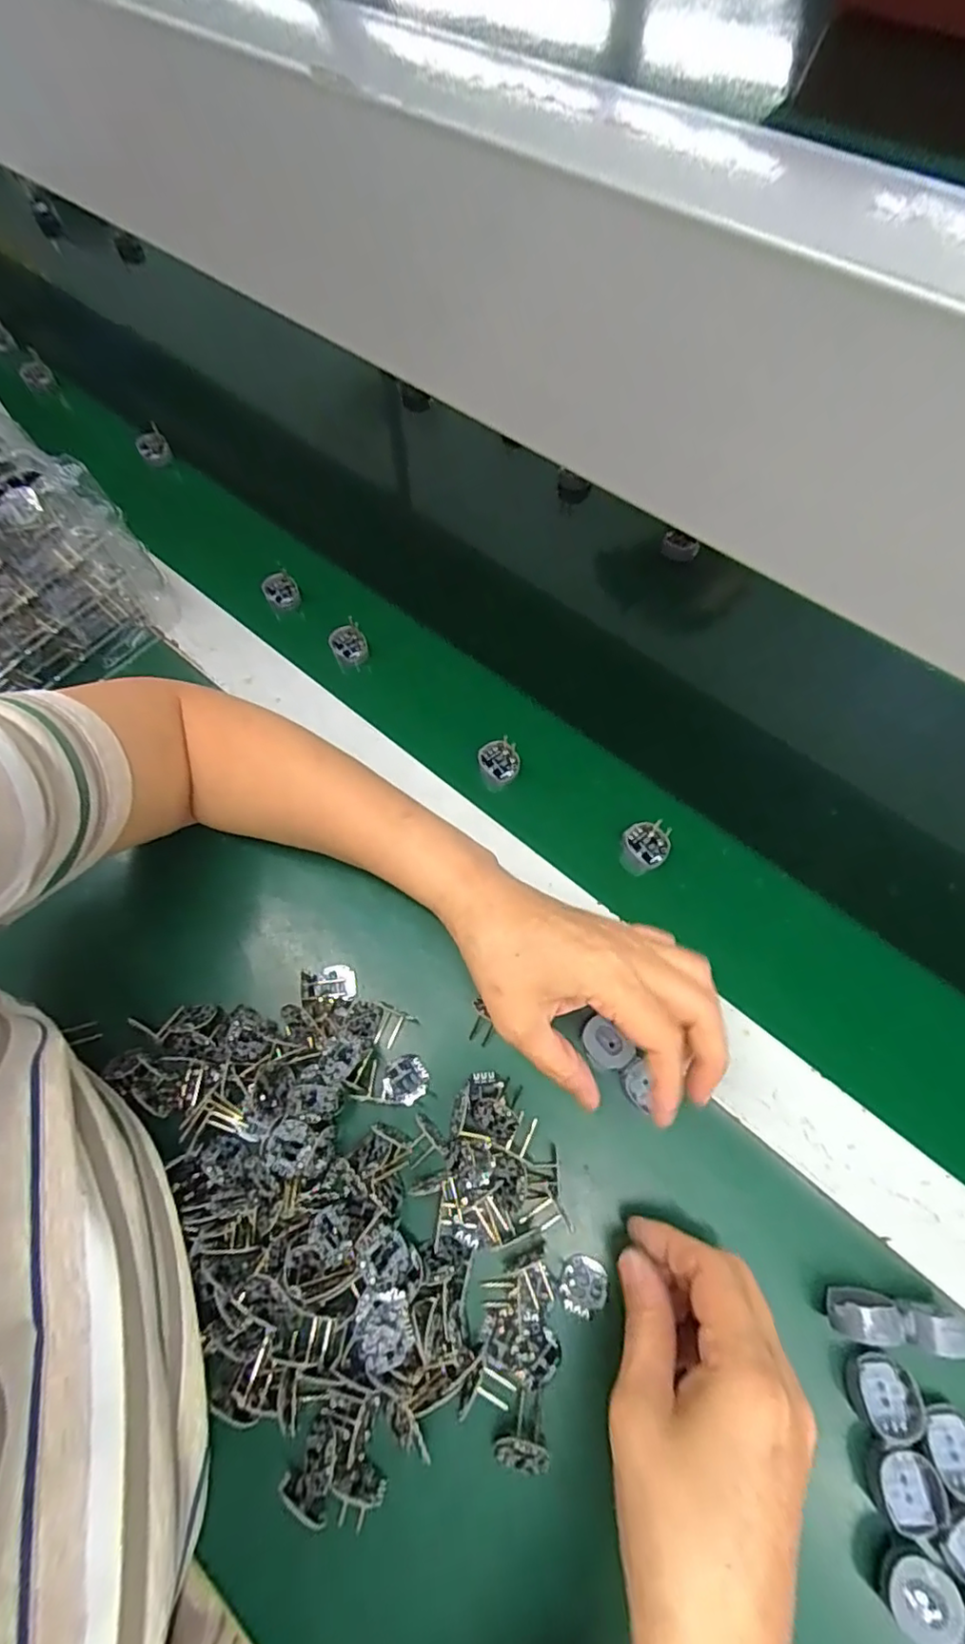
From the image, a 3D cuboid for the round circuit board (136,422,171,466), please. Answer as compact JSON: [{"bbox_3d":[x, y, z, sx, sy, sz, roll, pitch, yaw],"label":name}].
[{"bbox_3d":[-0.307,-0.350,0.565,0.027,0.030,0.009,-38,31,-8],"label":"round circuit board"}]

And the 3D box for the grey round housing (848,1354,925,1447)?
[{"bbox_3d":[0.178,0.255,0.270,0.028,0.015,0.029,0,64,1],"label":"grey round housing"}]

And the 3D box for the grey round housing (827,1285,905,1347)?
[{"bbox_3d":[0.172,0.223,0.273,0.029,0.028,0.016,3,64,2],"label":"grey round housing"}]

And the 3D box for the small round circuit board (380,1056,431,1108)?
[{"bbox_3d":[-0.042,0.141,0.330,0.024,0.007,0.025,0,64,1],"label":"small round circuit board"}]

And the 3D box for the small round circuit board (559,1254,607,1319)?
[{"bbox_3d":[0.049,0.225,0.293,0.022,0.005,0.024,0,64,1],"label":"small round circuit board"}]

